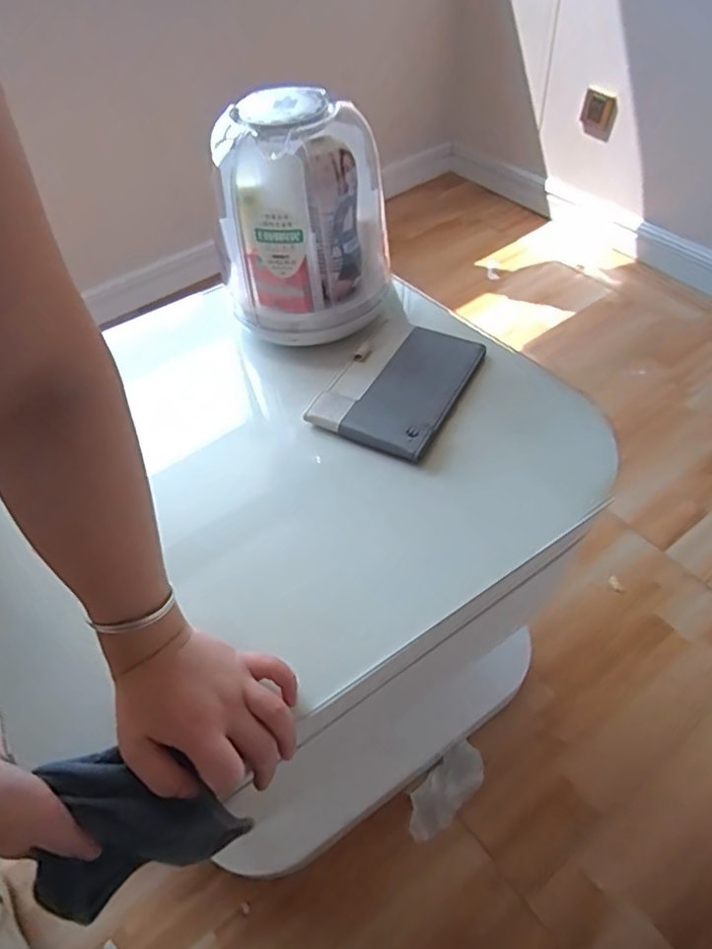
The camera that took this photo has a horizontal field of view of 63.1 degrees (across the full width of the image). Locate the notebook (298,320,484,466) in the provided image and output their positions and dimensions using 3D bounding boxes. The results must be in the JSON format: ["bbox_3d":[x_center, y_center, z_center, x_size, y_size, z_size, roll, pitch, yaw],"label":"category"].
[{"bbox_3d":[0.048,-0.096,0.607,0.121,0.019,0.174,22,56,22],"label":"notebook"}]

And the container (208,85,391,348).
[{"bbox_3d":[-0.063,-0.256,0.596,0.166,0.199,0.132,11,53,14],"label":"container"}]

